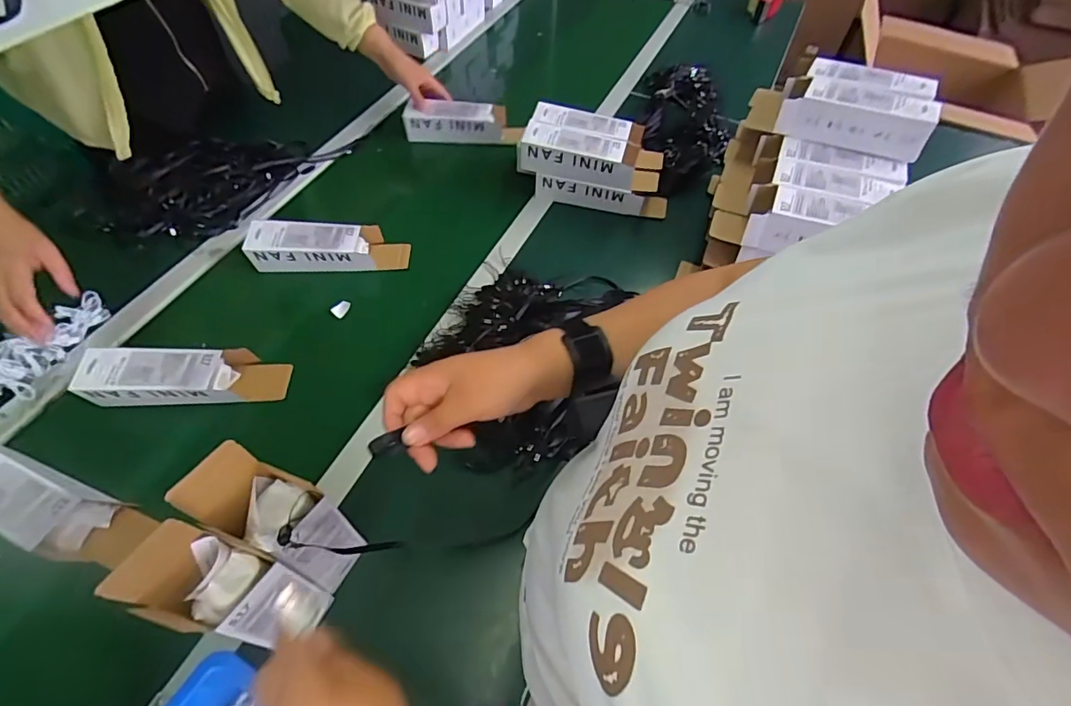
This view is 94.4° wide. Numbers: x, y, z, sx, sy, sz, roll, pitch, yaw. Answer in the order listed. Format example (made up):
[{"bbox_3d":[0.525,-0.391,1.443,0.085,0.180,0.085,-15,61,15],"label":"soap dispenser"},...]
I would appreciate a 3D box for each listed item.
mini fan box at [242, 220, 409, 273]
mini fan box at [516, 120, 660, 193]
[{"bbox_3d":[-0.341,-0.177,0.821,0.242,0.063,0.065,-3,56,-4],"label":"mini fan box"},{"bbox_3d":[0.095,-0.343,0.875,0.248,0.070,0.070,10,56,4],"label":"mini fan box"}]

